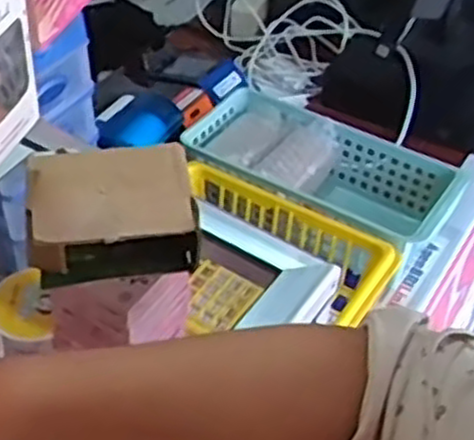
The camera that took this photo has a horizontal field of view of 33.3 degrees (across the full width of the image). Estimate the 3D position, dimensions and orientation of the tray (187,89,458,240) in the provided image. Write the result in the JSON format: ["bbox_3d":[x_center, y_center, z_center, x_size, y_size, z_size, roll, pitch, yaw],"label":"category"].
[{"bbox_3d":[0.084,-0.039,0.889,0.292,0.100,0.130,27,48,23],"label":"tray"}]

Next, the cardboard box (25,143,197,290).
[{"bbox_3d":[-0.078,-0.001,0.501,0.099,0.059,0.067,-6,44,-10],"label":"cardboard box"}]

